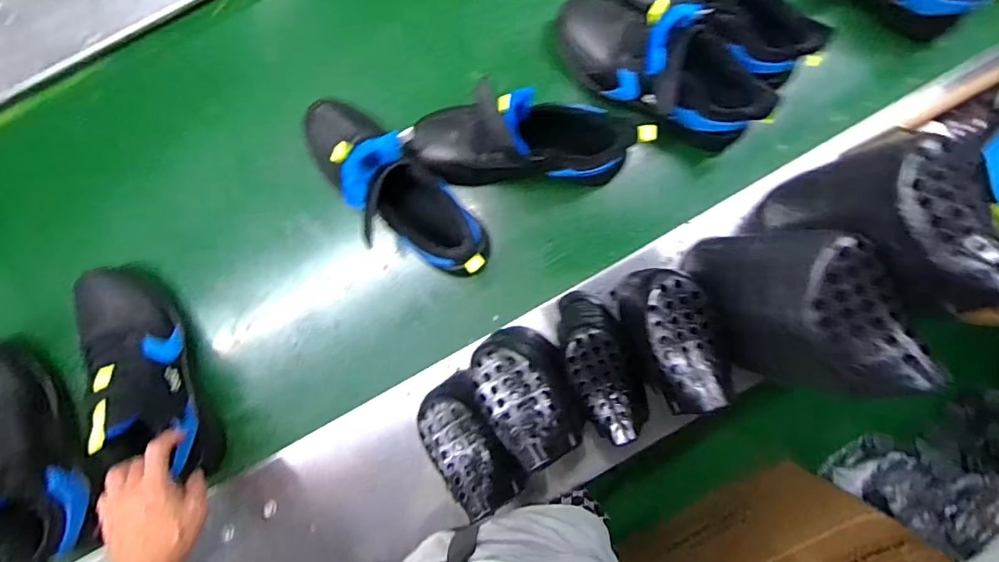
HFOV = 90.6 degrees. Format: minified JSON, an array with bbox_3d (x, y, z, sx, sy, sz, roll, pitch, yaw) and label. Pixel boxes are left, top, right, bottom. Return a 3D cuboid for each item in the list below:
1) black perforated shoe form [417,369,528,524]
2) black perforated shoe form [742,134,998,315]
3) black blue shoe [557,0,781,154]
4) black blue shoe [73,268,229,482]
[{"bbox_3d":[-0.034,0.178,0.526,0.082,0.061,0.140,-29,92,-2],"label":"black perforated shoe form"},{"bbox_3d":[0.368,-0.051,0.534,0.082,0.294,0.155,-22,91,-3],"label":"black perforated shoe form"},{"bbox_3d":[0.208,-0.277,0.634,0.282,0.145,0.124,18,90,-4],"label":"black blue shoe"},{"bbox_3d":[-0.454,0.122,0.612,0.116,0.130,0.280,-22,90,-4],"label":"black blue shoe"}]

